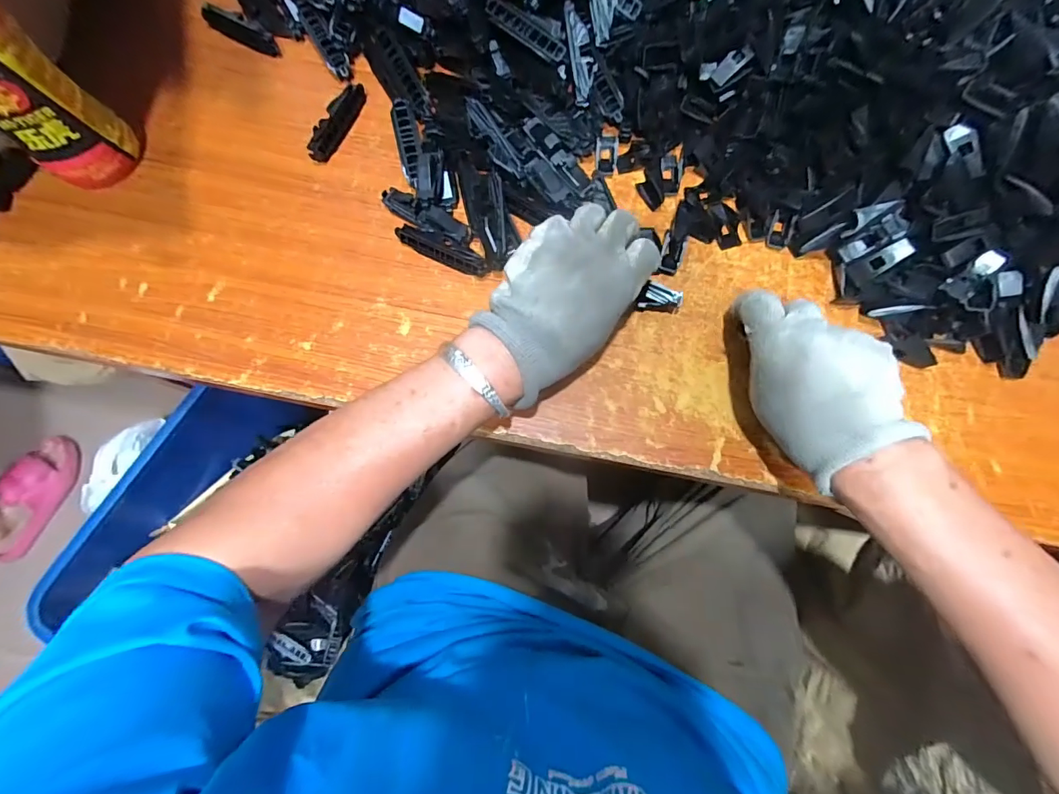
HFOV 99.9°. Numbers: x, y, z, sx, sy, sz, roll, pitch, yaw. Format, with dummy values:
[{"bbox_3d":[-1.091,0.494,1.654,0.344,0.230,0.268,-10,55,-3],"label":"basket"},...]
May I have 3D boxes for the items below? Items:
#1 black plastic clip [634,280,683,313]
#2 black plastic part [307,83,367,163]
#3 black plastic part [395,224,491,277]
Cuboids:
[{"bbox_3d":[0.104,-0.079,0.353,0.034,0.020,0.019,1,77,-1],"label":"black plastic clip"},{"bbox_3d":[-0.171,-0.244,0.393,0.021,0.011,0.081,23,78,4],"label":"black plastic part"},{"bbox_3d":[-0.069,-0.120,0.365,0.080,0.012,0.018,28,78,5],"label":"black plastic part"}]

